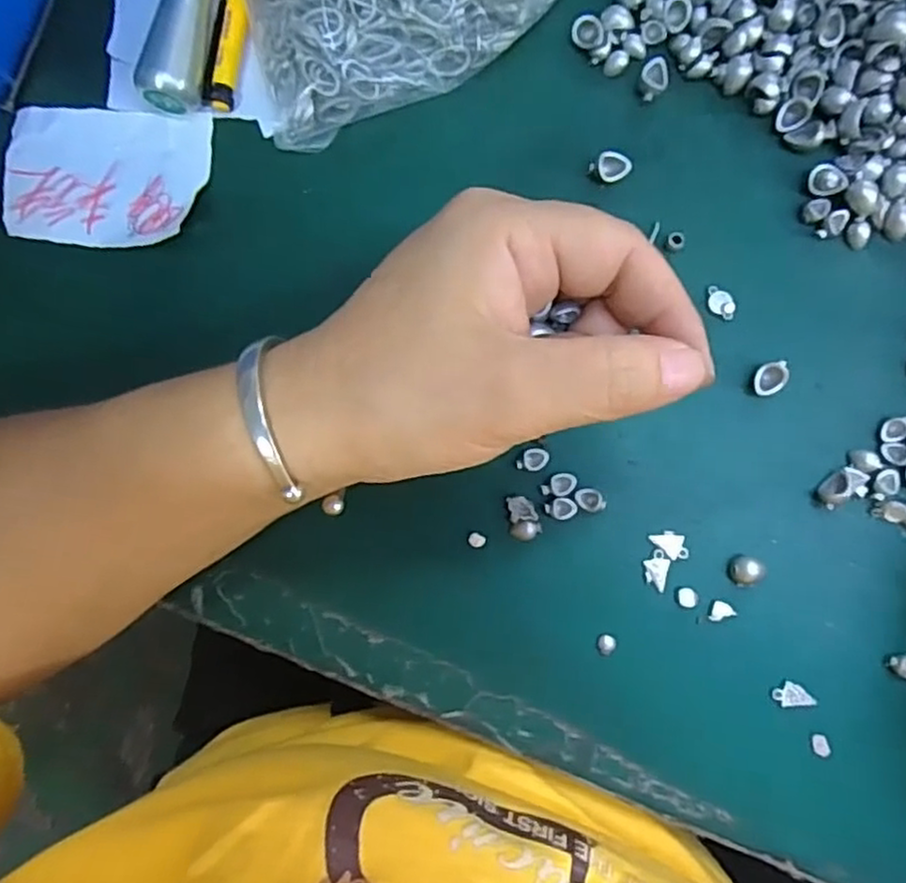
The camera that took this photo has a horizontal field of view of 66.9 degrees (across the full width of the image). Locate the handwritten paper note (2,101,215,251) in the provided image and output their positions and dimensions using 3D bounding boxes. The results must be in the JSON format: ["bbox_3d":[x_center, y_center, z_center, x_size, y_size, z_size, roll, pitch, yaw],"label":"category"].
[{"bbox_3d":[-0.128,-0.097,0.252,0.072,0.005,0.051,5,87,1],"label":"handwritten paper note"}]

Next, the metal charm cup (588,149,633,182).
[{"bbox_3d":[0.056,-0.098,0.244,0.013,0.007,0.011,-40,85,1],"label":"metal charm cup"}]

